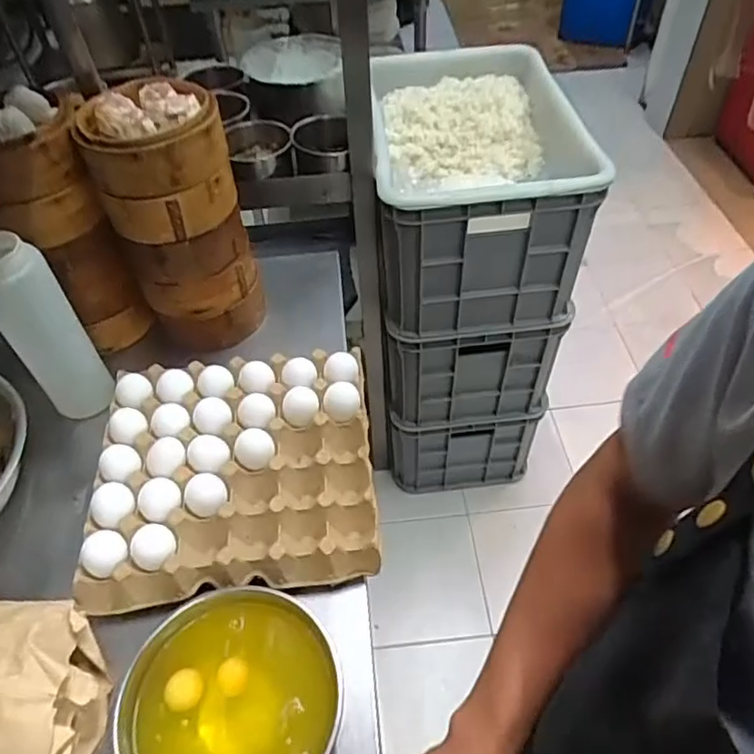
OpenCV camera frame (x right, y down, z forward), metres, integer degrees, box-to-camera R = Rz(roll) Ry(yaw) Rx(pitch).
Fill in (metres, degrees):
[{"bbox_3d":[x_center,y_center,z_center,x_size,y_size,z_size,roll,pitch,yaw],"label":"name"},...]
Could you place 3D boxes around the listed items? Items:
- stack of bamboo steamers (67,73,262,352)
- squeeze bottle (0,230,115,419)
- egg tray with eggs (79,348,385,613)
[{"bbox_3d":[-0.231,-0.181,0.714,0.137,0.274,0.140,-19,51,-13],"label":"stack of bamboo steamers"},{"bbox_3d":[-0.358,-0.047,0.648,0.063,0.213,0.062,2,50,5],"label":"squeeze bottle"},{"bbox_3d":[-0.149,0.093,0.639,0.277,0.055,0.259,-6,50,-2],"label":"egg tray with eggs"}]

